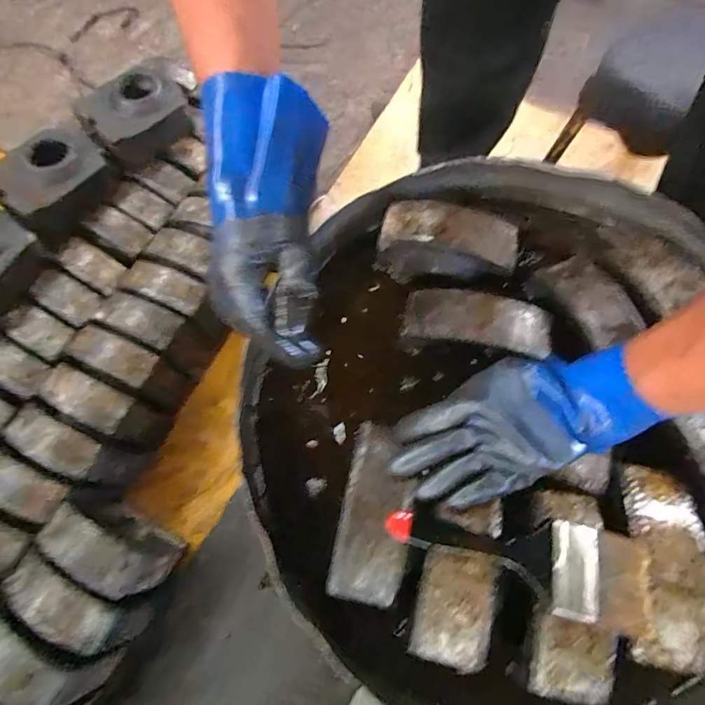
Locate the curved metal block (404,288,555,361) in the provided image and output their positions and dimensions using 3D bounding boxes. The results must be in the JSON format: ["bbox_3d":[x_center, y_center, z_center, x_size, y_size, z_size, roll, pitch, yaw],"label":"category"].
[{"bbox_3d":[0.134,-0.035,0.462,0.154,0.024,0.054,9,69,6],"label":"curved metal block"}]

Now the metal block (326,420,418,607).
[{"bbox_3d":[0.021,0.138,0.385,0.059,0.026,0.150,10,69,7],"label":"metal block"}]

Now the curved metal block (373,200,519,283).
[{"bbox_3d":[0.111,-0.129,0.512,0.160,0.070,0.069,7,63,4],"label":"curved metal block"}]

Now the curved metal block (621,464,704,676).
[{"bbox_3d":[0.266,0.175,0.363,0.062,0.029,0.158,13,69,8],"label":"curved metal block"}]

